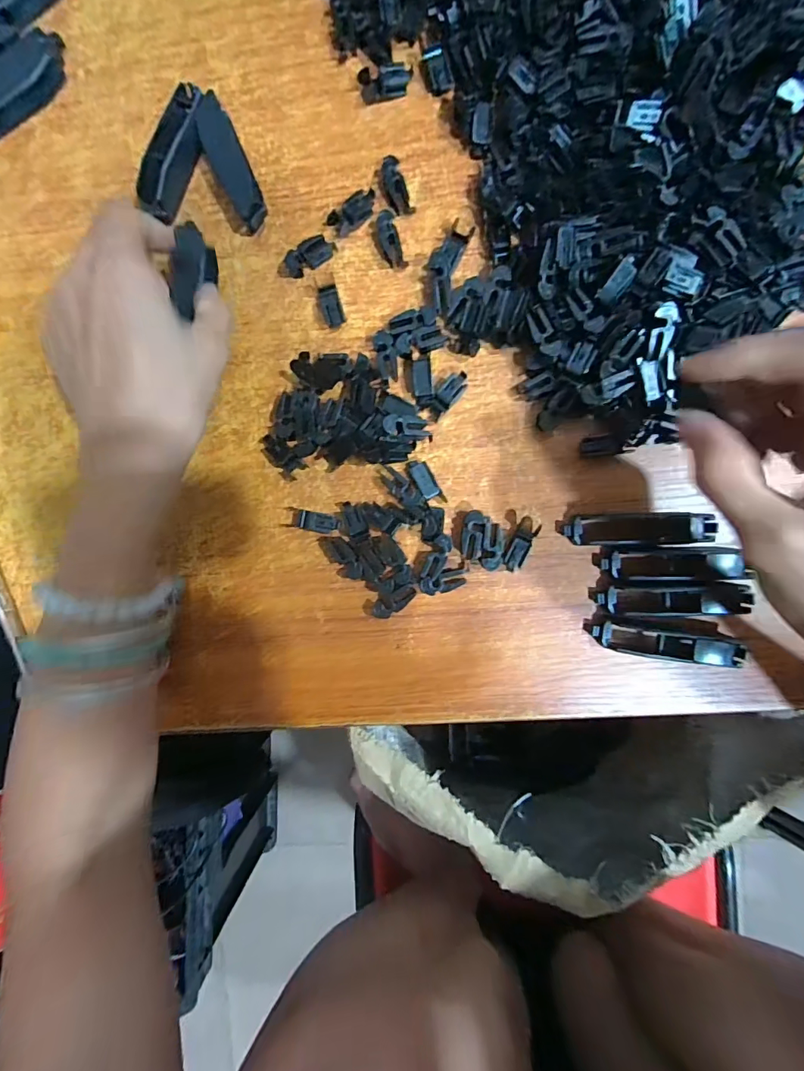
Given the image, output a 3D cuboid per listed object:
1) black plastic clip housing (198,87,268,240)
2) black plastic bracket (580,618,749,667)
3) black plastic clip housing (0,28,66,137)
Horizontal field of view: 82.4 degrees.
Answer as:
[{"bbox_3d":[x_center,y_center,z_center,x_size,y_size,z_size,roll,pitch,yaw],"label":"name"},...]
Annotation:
[{"bbox_3d":[-0.097,-0.209,0.259,0.019,0.019,0.074,-21,89,6],"label":"black plastic clip housing"},{"bbox_3d":[0.140,0.058,0.247,0.078,0.015,0.014,8,92,5],"label":"black plastic bracket"},{"bbox_3d":[-0.224,-0.260,0.264,0.072,0.014,0.022,-35,88,5],"label":"black plastic clip housing"}]

